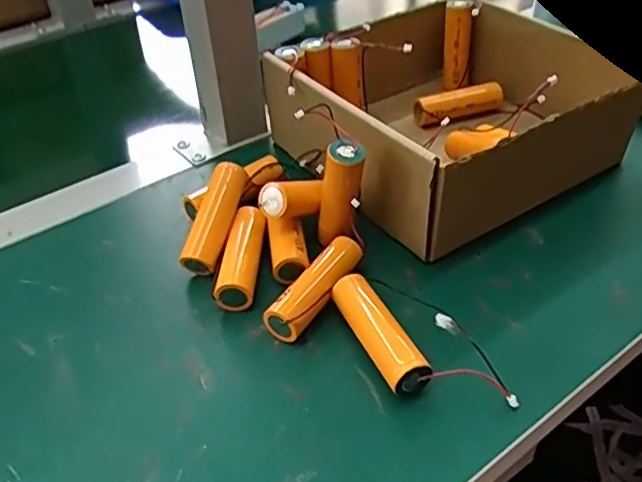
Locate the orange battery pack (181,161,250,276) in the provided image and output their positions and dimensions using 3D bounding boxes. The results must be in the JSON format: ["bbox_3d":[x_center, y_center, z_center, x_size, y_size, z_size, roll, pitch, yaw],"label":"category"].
[{"bbox_3d":[-0.064,-0.016,0.391,0.021,0.017,0.076,8,60,16],"label":"orange battery pack"}]

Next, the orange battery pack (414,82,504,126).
[{"bbox_3d":[0.112,-0.111,0.503,0.073,0.018,0.023,-19,42,-19],"label":"orange battery pack"}]

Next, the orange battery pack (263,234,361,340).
[{"bbox_3d":[-0.002,0.024,0.354,0.021,0.017,0.075,21,45,26],"label":"orange battery pack"}]

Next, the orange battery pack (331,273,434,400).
[{"bbox_3d":[0.030,0.047,0.328,0.021,0.021,0.071,-19,42,-18],"label":"orange battery pack"}]

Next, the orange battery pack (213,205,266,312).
[{"bbox_3d":[-0.047,0.008,0.378,0.021,0.019,0.073,0,40,4],"label":"orange battery pack"}]

